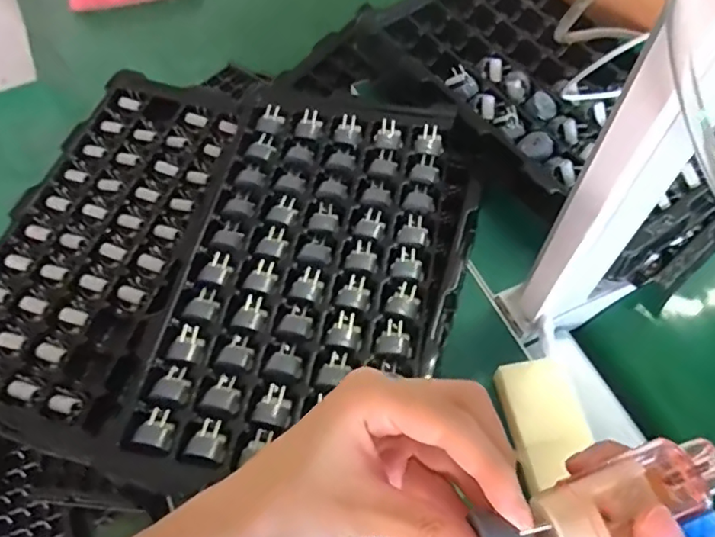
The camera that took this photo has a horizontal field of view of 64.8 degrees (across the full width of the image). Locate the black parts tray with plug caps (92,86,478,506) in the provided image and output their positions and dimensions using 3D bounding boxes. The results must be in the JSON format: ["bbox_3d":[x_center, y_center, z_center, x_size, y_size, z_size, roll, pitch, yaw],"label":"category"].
[{"bbox_3d":[-0.035,0.004,0.447,0.213,0.036,0.359,14,60,10],"label":"black parts tray with plug caps"}]

